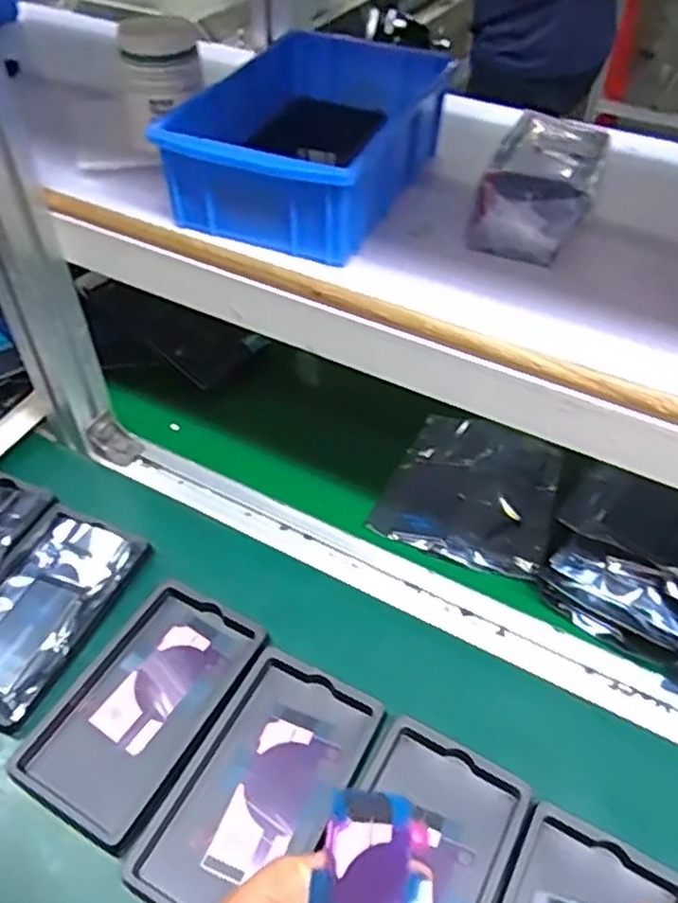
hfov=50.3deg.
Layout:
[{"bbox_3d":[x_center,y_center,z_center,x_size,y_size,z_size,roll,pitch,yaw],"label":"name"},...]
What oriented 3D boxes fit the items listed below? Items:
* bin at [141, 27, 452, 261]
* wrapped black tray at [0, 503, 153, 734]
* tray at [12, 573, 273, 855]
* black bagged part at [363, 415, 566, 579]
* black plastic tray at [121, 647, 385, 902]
[{"bbox_3d":[-0.016,-0.204,0.473,0.130,0.060,0.190,18,48,15],"label":"bin"},{"bbox_3d":[-0.218,0.112,0.525,0.095,0.019,0.158,20,49,18],"label":"wrapped black tray"},{"bbox_3d":[-0.127,0.165,0.478,0.097,0.013,0.159,24,50,21],"label":"tray"},{"bbox_3d":[0.116,0.030,0.608,0.136,0.020,0.147,20,49,17],"label":"black bagged part"},{"bbox_3d":[-0.049,0.207,0.444,0.090,0.017,0.158,23,50,20],"label":"black plastic tray"}]

